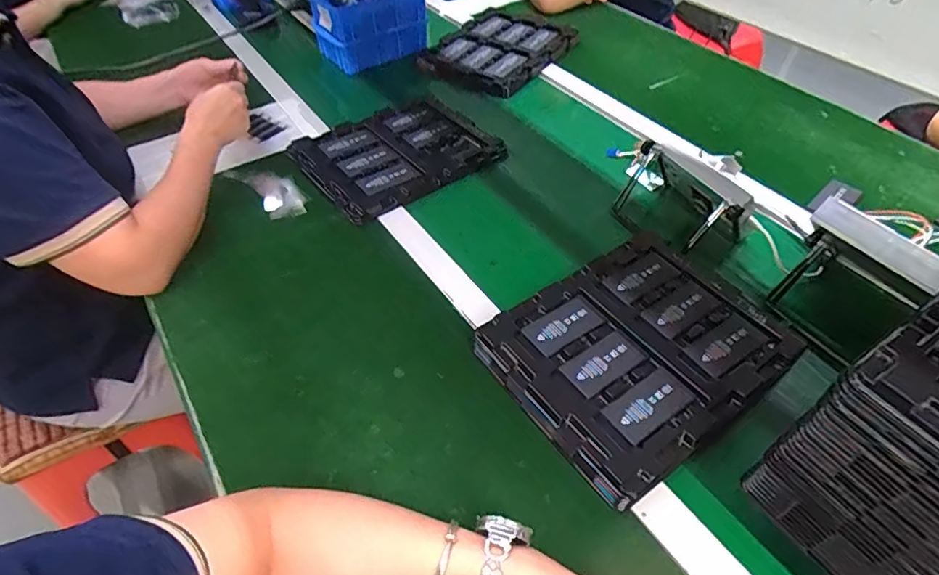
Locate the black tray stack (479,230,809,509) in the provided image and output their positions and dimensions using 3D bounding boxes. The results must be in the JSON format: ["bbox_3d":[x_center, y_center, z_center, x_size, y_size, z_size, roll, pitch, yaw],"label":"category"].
[{"bbox_3d":[0.175,0.064,0.561,0.273,0.039,0.216,-29,54,-22],"label":"black tray stack"}]

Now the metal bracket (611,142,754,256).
[{"bbox_3d":[0.273,-0.114,0.687,0.103,0.084,0.153,-20,51,-15],"label":"metal bracket"}]

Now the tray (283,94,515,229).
[{"bbox_3d":[-0.114,-0.214,0.824,0.272,0.027,0.219,-29,54,-22],"label":"tray"}]

